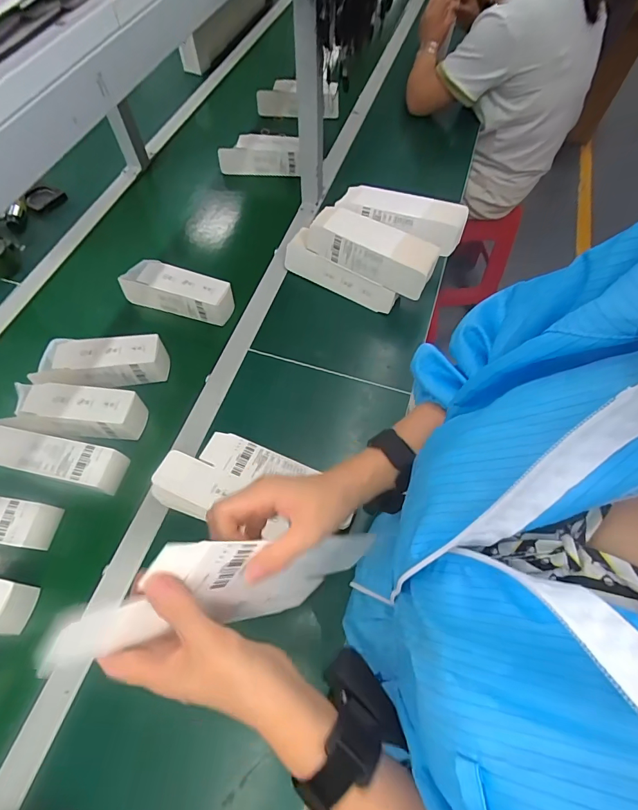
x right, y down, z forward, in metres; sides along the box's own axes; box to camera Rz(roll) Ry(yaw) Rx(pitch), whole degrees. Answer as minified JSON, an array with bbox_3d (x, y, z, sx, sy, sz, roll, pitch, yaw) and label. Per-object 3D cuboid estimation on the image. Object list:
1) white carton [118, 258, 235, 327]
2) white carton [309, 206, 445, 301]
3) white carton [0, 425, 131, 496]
[{"bbox_3d":[-0.254,-0.209,0.751,0.209,0.060,0.065,17,63,7],"label":"white carton"},{"bbox_3d":[0.098,-0.282,0.723,0.232,0.052,0.094,31,66,14],"label":"white carton"},{"bbox_3d":[-0.388,0.074,0.586,0.205,0.038,0.057,12,62,5],"label":"white carton"}]

